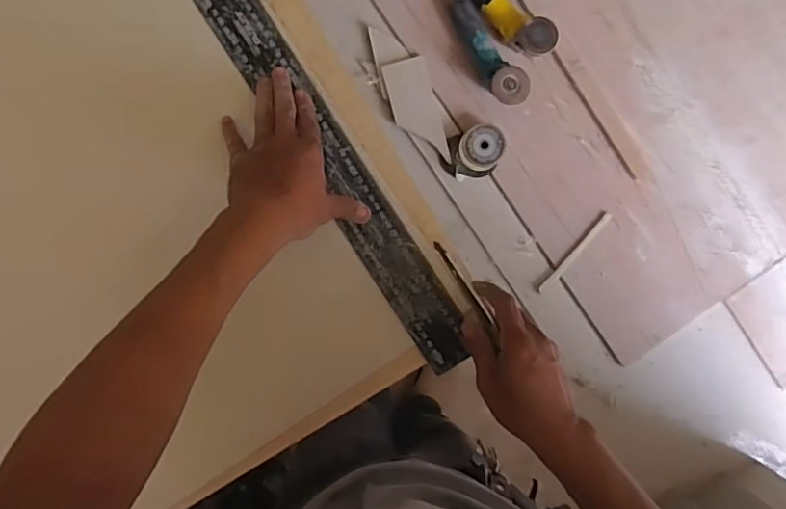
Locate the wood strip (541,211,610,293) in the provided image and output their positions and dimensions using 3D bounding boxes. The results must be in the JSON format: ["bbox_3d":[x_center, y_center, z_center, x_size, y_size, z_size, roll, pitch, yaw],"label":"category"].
[{"bbox_3d":[0.440,-0.003,1.377,0.020,0.009,0.248,41,92,-2],"label":"wood strip"}]

